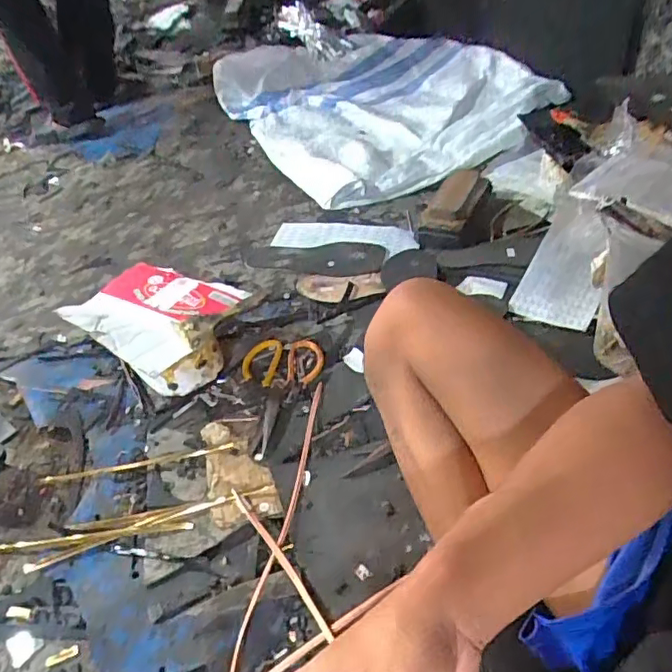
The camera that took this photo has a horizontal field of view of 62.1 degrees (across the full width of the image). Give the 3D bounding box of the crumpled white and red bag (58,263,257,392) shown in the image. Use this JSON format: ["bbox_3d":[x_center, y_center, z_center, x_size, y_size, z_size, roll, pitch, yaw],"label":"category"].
[{"bbox_3d":[-0.270,-0.015,0.862,0.212,0.110,0.197,16,47,17],"label":"crumpled white and red bag"}]

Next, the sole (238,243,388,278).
[{"bbox_3d":[-0.046,-0.151,1.072,0.269,0.015,0.099,5,44,7],"label":"sole"}]

